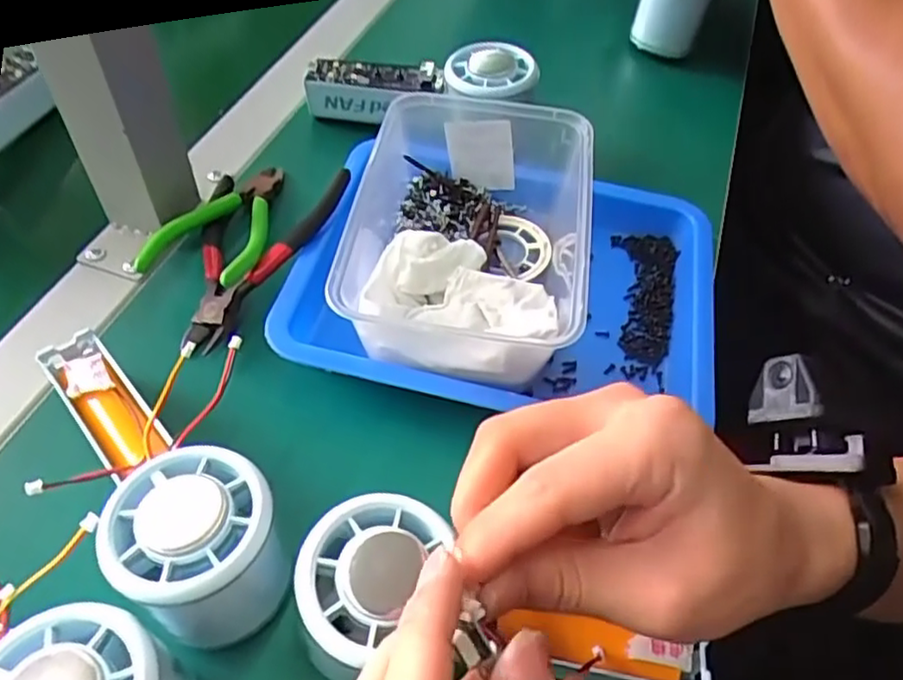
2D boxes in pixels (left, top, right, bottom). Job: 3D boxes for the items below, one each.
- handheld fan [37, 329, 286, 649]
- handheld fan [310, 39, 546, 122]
[{"bbox_3d":[-0.125,0.053,0.272,0.158,0.056,0.063,35,58,21],"label":"handheld fan"},{"bbox_3d":[-0.024,-0.167,0.446,0.154,0.036,0.054,0,51,17],"label":"handheld fan"}]

